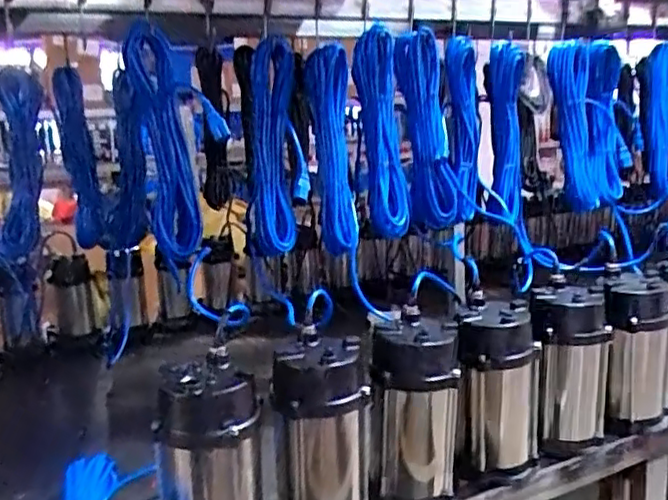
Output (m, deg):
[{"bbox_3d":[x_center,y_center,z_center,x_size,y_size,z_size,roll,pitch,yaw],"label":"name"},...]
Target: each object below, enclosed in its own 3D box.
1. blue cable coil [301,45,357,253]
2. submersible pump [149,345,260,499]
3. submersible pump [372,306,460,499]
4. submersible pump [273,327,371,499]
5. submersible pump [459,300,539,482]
[{"bbox_3d":[-0.003,-0.166,1.162,0.076,0.389,0.141,-5,35,-2],"label":"blue cable coil"},{"bbox_3d":[-0.151,0.266,0.794,0.129,0.248,0.123,-4,12,-8],"label":"submersible pump"},{"bbox_3d":[0.120,0.236,0.927,0.122,0.262,0.132,-1,12,10],"label":"submersible pump"},{"bbox_3d":[-0.007,0.262,0.864,0.114,0.275,0.114,-2,12,4],"label":"submersible pump"},{"bbox_3d":[0.247,0.212,0.981,0.115,0.249,0.100,-1,12,7],"label":"submersible pump"}]

